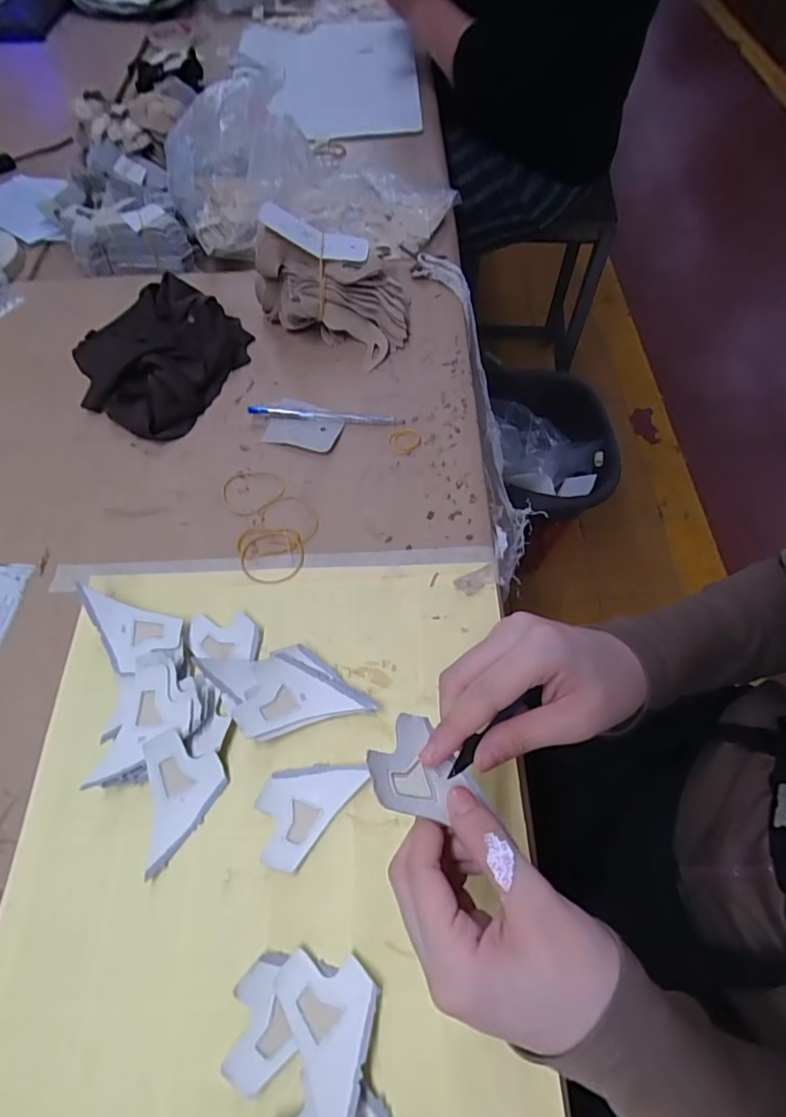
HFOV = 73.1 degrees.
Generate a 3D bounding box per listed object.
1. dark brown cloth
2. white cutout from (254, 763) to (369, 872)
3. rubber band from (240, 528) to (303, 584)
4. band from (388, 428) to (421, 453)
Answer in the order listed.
[{"bbox_3d":[-0.227,-0.198,0.512,0.138,0.042,0.162,24,64,14],"label":"dark brown cloth"},{"bbox_3d":[-0.057,0.152,0.335,0.046,0.006,0.075,35,68,19],"label":"white cutout"},{"bbox_3d":[-0.096,-0.002,0.420,0.051,0.004,0.047,-3,61,0],"label":"rubber band"},{"bbox_3d":[0.011,-0.106,0.477,0.029,0.004,0.028,-1,61,1],"label":"band"}]

